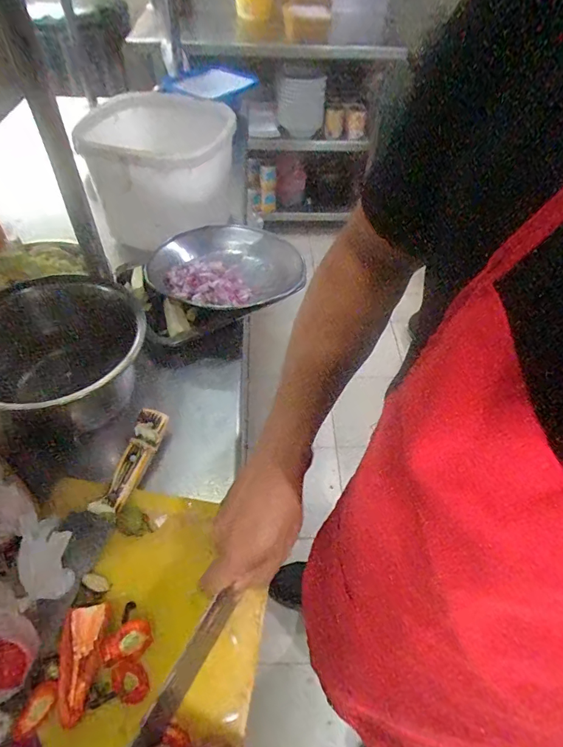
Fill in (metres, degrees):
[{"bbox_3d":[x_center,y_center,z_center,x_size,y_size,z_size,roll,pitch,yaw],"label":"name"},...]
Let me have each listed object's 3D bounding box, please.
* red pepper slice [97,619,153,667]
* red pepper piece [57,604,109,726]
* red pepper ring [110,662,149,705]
[{"bbox_3d":[-0.129,0.223,0.362,0.042,0.020,0.025,-15,53,-15],"label":"red pepper slice"},{"bbox_3d":[-0.162,0.231,0.351,0.032,0.012,0.079,1,50,-3],"label":"red pepper piece"},{"bbox_3d":[-0.122,0.248,0.352,0.025,0.005,0.030,-18,54,-17],"label":"red pepper ring"}]

